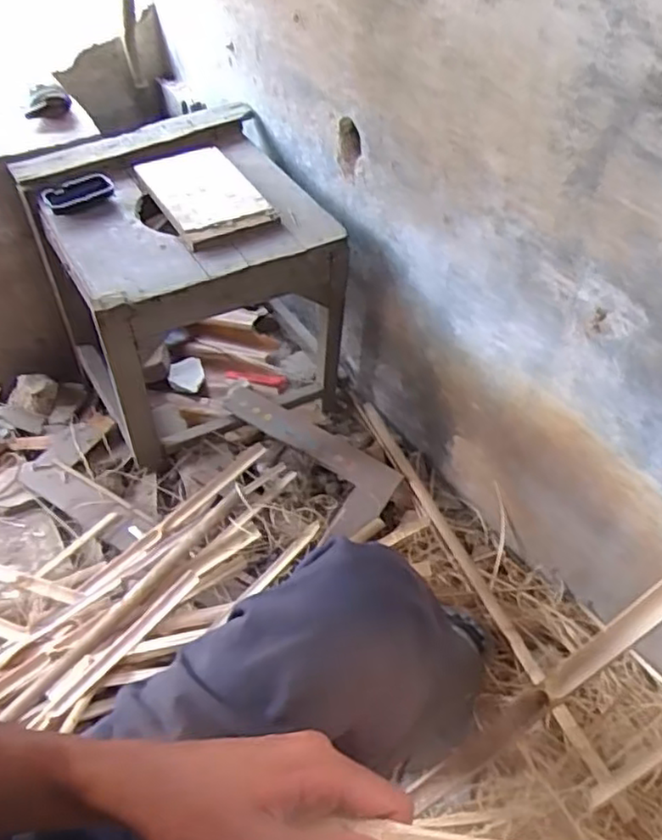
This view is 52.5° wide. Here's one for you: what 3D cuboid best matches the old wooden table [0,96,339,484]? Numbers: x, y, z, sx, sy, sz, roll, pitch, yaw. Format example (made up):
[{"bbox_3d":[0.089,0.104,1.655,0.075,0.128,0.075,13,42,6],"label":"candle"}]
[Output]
[{"bbox_3d":[-0.258,-0.232,1.276,0.447,0.458,0.440,-25,52,-18],"label":"old wooden table"}]

